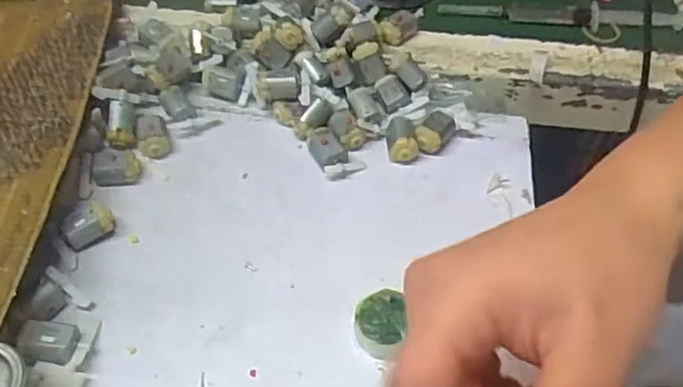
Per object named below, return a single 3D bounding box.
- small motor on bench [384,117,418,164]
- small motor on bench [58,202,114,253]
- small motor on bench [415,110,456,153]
[{"bbox_3d":[0.040,-0.036,0.422,0.018,0.017,0.031,-4,51,-5],"label":"small motor on bench"},{"bbox_3d":[-0.148,0.017,0.371,0.028,0.019,0.019,-26,56,-22],"label":"small motor on bench"},{"bbox_3d":[0.062,-0.041,0.426,0.018,0.014,0.027,38,59,25],"label":"small motor on bench"}]

